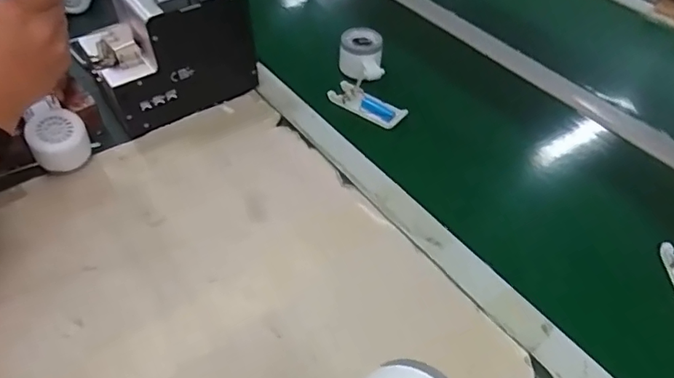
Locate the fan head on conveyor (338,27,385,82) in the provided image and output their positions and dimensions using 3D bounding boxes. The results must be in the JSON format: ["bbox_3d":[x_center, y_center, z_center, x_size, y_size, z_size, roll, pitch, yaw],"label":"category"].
[{"bbox_3d":[0.034,-0.190,0.709,0.058,0.045,0.069,-1,47,-5],"label":"fan head on conveyor"}]

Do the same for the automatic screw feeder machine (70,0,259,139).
[{"bbox_3d":[-0.212,-0.181,0.632,0.179,0.159,0.119,-23,52,-24],"label":"automatic screw feeder machine"}]

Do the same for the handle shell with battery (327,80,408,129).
[{"bbox_3d":[0.039,-0.114,0.675,0.107,0.014,0.038,32,52,24],"label":"handle shell with battery"}]

